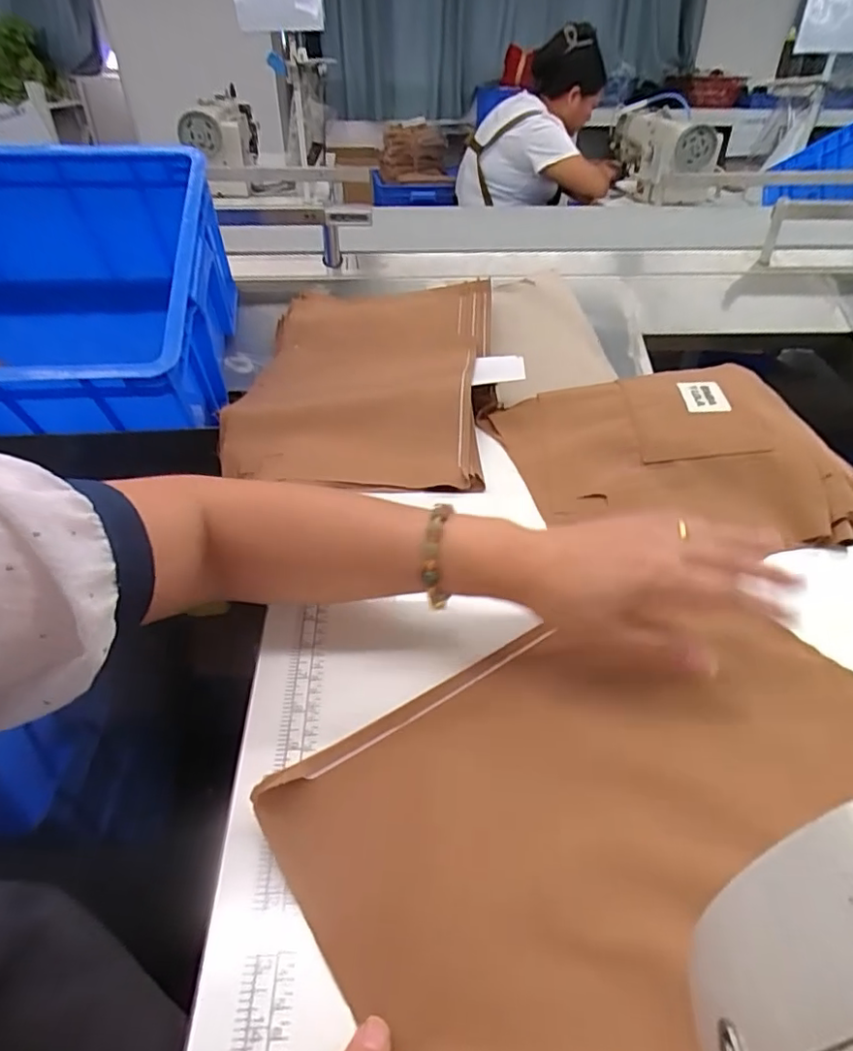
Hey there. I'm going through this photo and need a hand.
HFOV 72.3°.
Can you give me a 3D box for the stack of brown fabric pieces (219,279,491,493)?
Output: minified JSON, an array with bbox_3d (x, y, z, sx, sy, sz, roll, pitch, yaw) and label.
[{"bbox_3d":[-0.069,-0.197,0.725,0.282,0.035,0.467,2,41,6],"label":"stack of brown fabric pieces"}]

